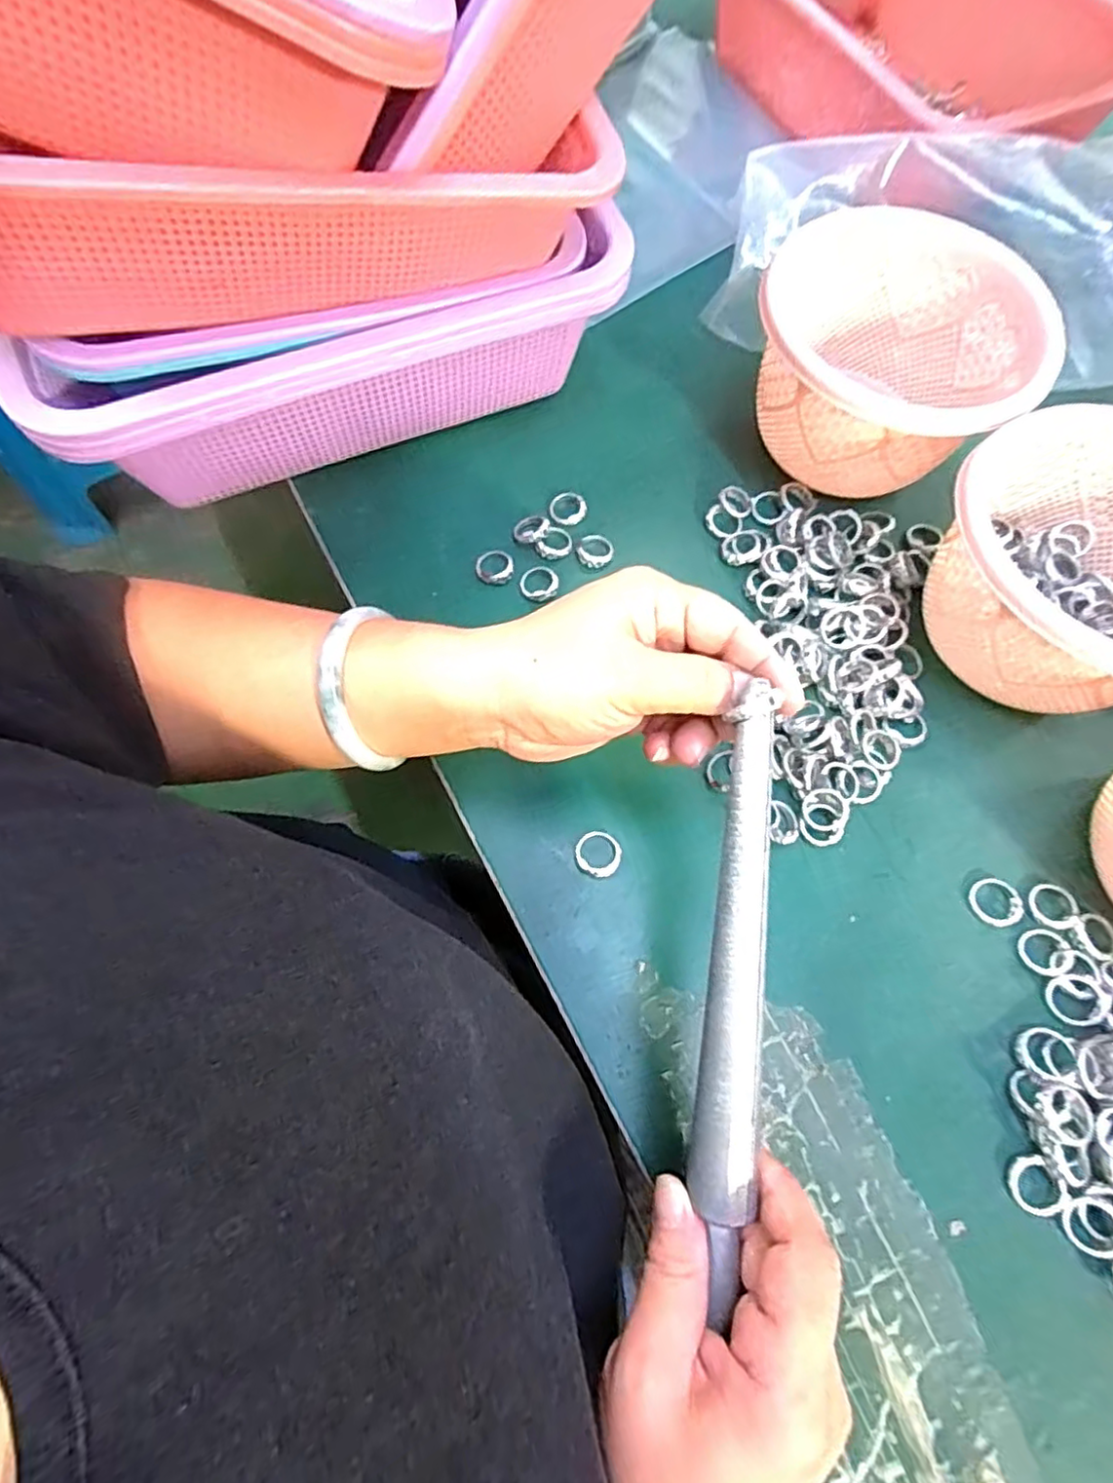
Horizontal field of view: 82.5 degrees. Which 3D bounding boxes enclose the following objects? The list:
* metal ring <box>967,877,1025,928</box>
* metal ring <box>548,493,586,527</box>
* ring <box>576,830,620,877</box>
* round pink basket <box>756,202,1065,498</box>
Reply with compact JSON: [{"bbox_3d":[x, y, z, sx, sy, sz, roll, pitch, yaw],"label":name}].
[{"bbox_3d":[0.211,0.077,0.304,0.024,0.004,0.022,1,71,-3],"label":"metal ring"},{"bbox_3d":[0.007,-0.136,0.368,0.022,0.006,0.022,1,71,-3],"label":"metal ring"},{"bbox_3d":[0.020,0.053,0.302,0.022,0.007,0.022,1,71,-3],"label":"ring"},{"bbox_3d":[0.187,-0.209,0.365,0.137,0.083,0.144,5,70,-2],"label":"round pink basket"}]

